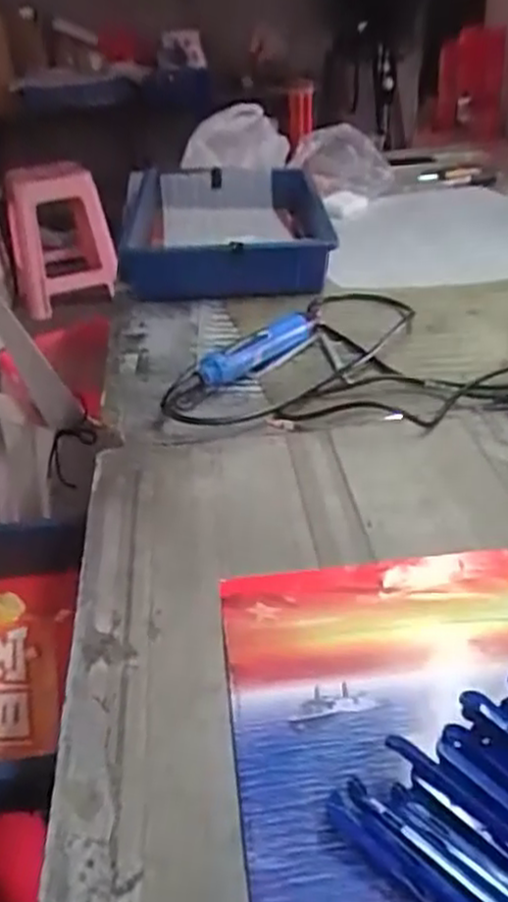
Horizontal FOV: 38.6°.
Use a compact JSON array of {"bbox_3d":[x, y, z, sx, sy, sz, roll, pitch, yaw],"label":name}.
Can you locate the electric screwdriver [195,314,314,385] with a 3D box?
[{"bbox_3d":[0.006,-0.110,0.797,0.028,0.043,0.172,22,41,34],"label":"electric screwdriver"}]

